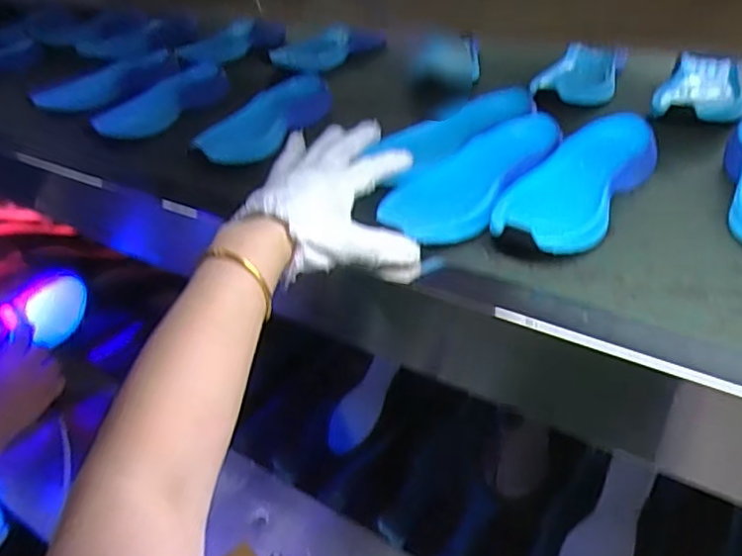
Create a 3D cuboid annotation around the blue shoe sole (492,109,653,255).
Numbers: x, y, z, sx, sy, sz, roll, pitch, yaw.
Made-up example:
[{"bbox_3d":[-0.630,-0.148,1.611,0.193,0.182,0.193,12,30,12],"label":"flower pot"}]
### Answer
[{"bbox_3d":[0.184,-0.085,0.577,0.094,0.040,0.245,20,43,31],"label":"blue shoe sole"}]

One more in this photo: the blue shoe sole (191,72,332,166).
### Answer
[{"bbox_3d":[-0.127,-0.196,0.786,0.087,0.033,0.245,12,39,23],"label":"blue shoe sole"}]

